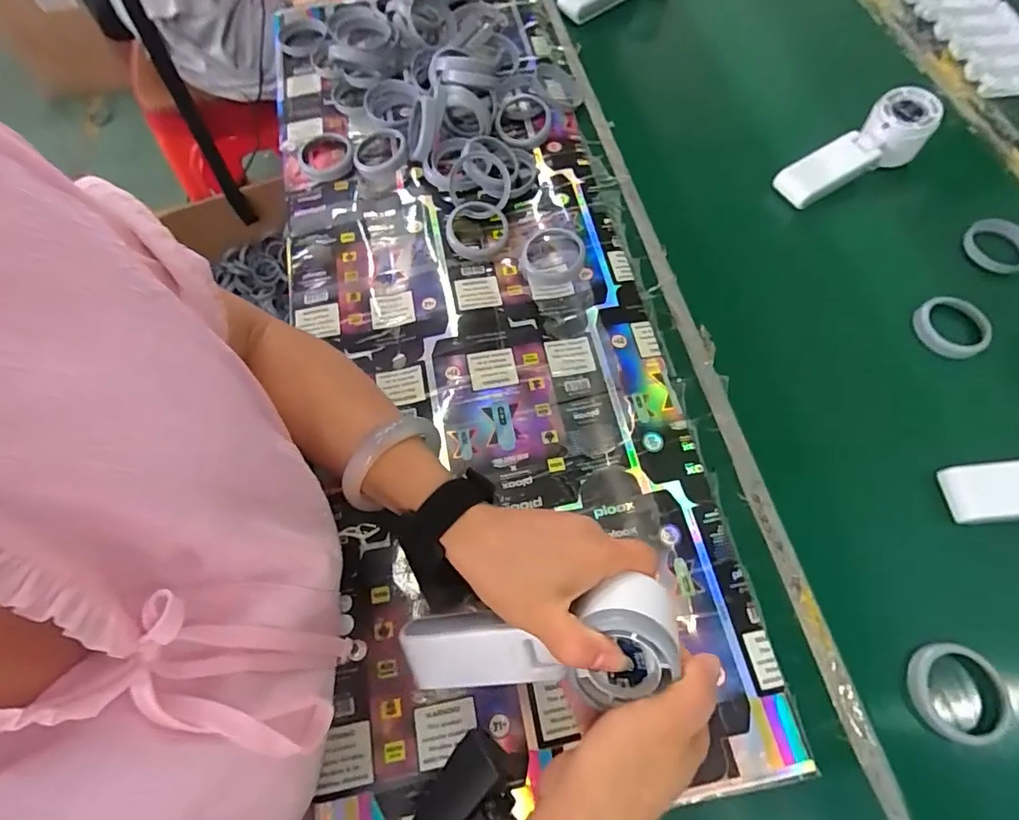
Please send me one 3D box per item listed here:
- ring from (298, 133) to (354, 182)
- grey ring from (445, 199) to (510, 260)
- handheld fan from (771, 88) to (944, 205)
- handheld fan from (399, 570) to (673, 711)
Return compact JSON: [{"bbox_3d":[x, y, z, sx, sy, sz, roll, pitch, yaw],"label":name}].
[{"bbox_3d":[-0.192,-0.269,0.551,0.058,0.013,0.071,-9,66,-4],"label":"ring"},{"bbox_3d":[-0.032,-0.171,0.497,0.057,0.011,0.062,0,66,0],"label":"grey ring"},{"bbox_3d":[0.346,-0.257,0.526,0.156,0.037,0.056,-30,68,7],"label":"handheld fan"},{"bbox_3d":[0.012,0.136,0.303,0.166,0.050,0.054,-17,64,22],"label":"handheld fan"}]

